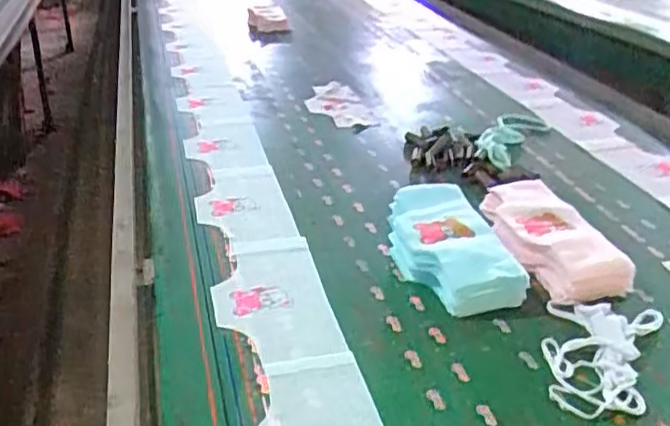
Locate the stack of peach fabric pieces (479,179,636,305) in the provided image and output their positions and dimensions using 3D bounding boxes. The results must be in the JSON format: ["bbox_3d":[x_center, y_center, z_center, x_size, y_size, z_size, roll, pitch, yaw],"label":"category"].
[{"bbox_3d":[0.347,0.039,1.118,0.161,0.078,0.309,-9,30,-15],"label":"stack of peach fabric pieces"}]

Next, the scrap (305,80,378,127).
[{"bbox_3d":[0.006,-0.285,1.723,0.163,0.026,0.300,-4,29,-7],"label":"scrap"}]

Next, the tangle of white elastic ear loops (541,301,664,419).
[{"bbox_3d":[0.365,0.185,0.904,0.152,0.026,0.238,10,30,17],"label":"tangle of white elastic ear loops"}]

